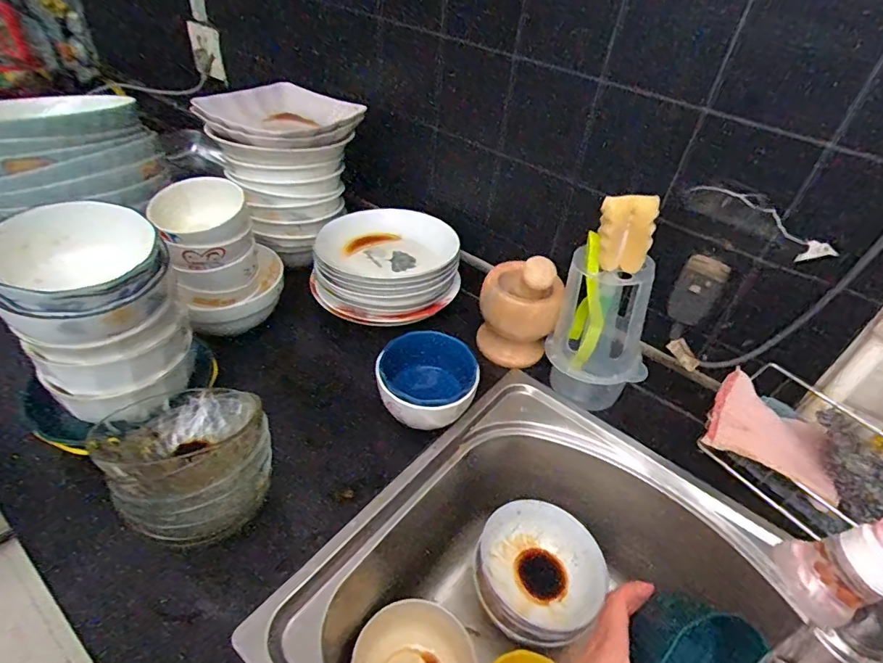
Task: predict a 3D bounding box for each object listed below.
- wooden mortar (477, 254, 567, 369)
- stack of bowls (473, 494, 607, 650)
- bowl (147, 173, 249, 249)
[{"bbox_3d":[0.100,-0.037,0.630,0.094,0.158,0.088,11,42,4],"label":"wooden mortar"},{"bbox_3d":[0.114,0.287,0.599,0.151,0.060,0.151,26,57,15],"label":"stack of bowls"},{"bbox_3d":[-0.279,-0.135,0.582,0.103,0.053,0.110,4,42,-4],"label":"bowl"}]

